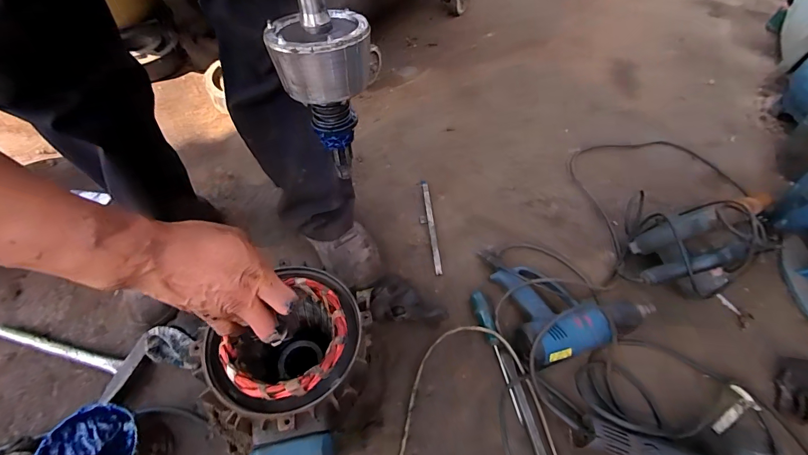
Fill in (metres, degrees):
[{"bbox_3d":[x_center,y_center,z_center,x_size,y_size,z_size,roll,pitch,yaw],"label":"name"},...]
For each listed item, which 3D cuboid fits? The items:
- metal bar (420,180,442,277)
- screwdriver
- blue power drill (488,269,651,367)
[{"bbox_3d":[0.060,-0.008,0.799,0.014,0.013,0.248,-4,56,-5],"label":"metal bar"},{"bbox_3d":[0.158,0.218,0.635,0.026,0.022,0.224,-8,57,-8],"label":"screwdriver"},{"bbox_3d":[0.308,0.135,0.668,0.248,0.076,0.187,-10,58,-12],"label":"blue power drill"}]

